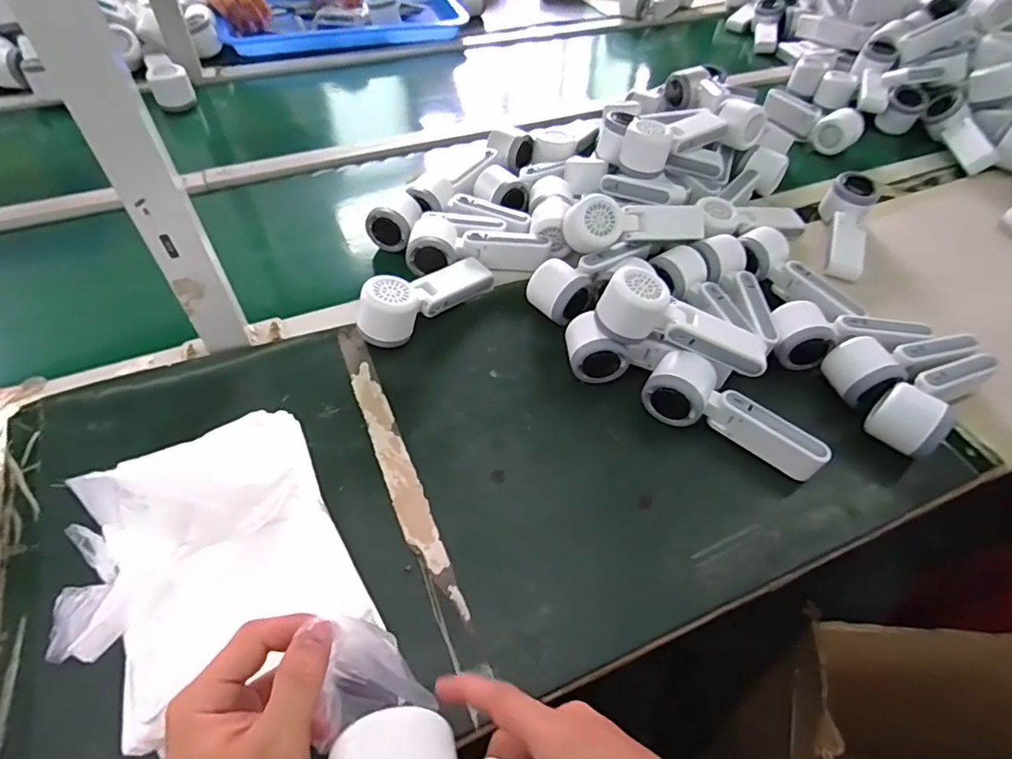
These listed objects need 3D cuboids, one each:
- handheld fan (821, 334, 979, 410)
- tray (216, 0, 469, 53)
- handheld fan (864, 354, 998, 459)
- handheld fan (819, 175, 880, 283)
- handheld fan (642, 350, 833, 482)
[{"bbox_3d":[0.403,-0.024,0.569,0.160,0.042,0.059,-18,55,-17],"label":"handheld fan"},{"bbox_3d":[-0.338,-0.764,1.148,0.462,0.048,0.283,-14,54,-14],"label":"tray"},{"bbox_3d":[0.419,0.012,0.546,0.163,0.059,0.059,-34,60,-26],"label":"handheld fan"},{"bbox_3d":[0.436,-0.190,0.713,0.060,0.056,0.167,14,69,8],"label":"handheld fan"},{"bbox_3d":[0.216,0.031,0.528,0.167,0.050,0.069,22,54,14],"label":"handheld fan"}]

